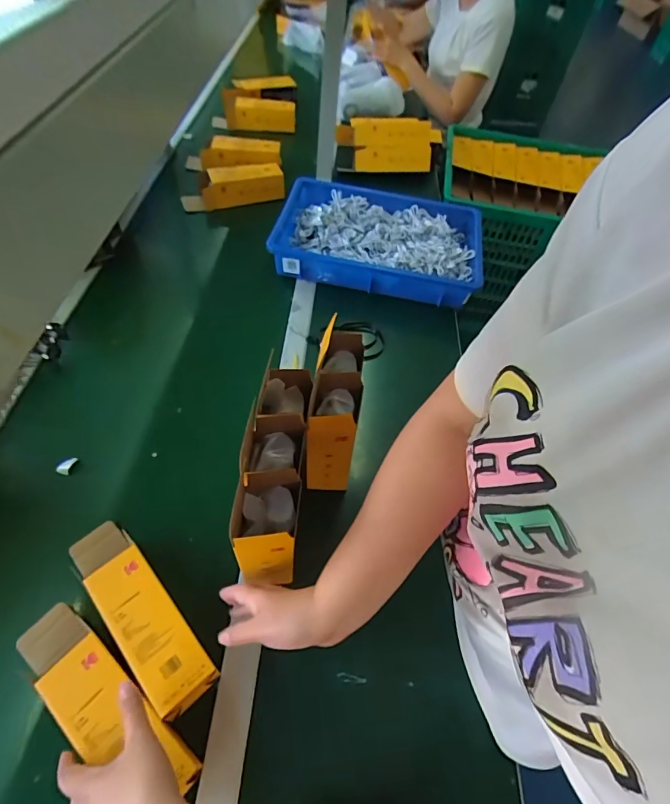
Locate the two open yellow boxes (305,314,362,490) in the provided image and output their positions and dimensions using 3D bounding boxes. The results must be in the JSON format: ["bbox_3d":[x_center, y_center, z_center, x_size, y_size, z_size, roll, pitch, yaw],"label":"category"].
[{"bbox_3d":[-0.002,0.019,0.586,0.060,0.206,0.139,8,54,0],"label":"two open yellow boxes"}]

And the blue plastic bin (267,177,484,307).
[{"bbox_3d":[0.097,-0.351,0.938,0.425,0.084,0.289,12,54,3],"label":"blue plastic bin"}]

